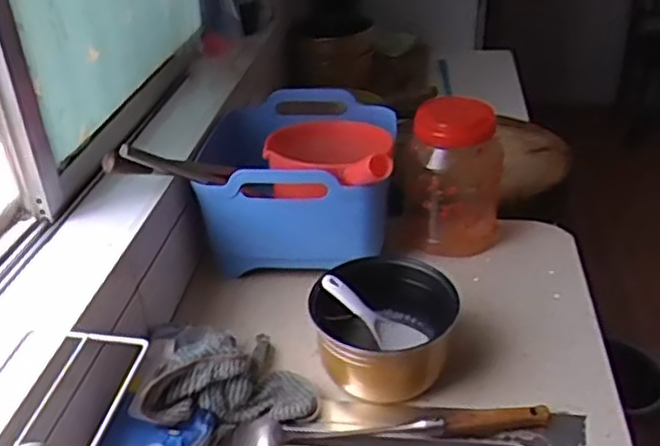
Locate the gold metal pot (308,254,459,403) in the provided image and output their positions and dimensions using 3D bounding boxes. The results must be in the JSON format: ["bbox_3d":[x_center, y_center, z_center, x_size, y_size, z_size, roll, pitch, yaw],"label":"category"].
[{"bbox_3d":[0.067,0.136,0.856,0.171,0.099,0.184,-1,32,1],"label":"gold metal pot"}]

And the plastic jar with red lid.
[{"bbox_3d":[0.187,-0.073,1.081,0.158,0.231,0.131,3,33,8],"label":"plastic jar with red lid"}]

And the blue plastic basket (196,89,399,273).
[{"bbox_3d":[-0.063,-0.075,1.120,0.315,0.169,0.347,2,33,6],"label":"blue plastic basket"}]

